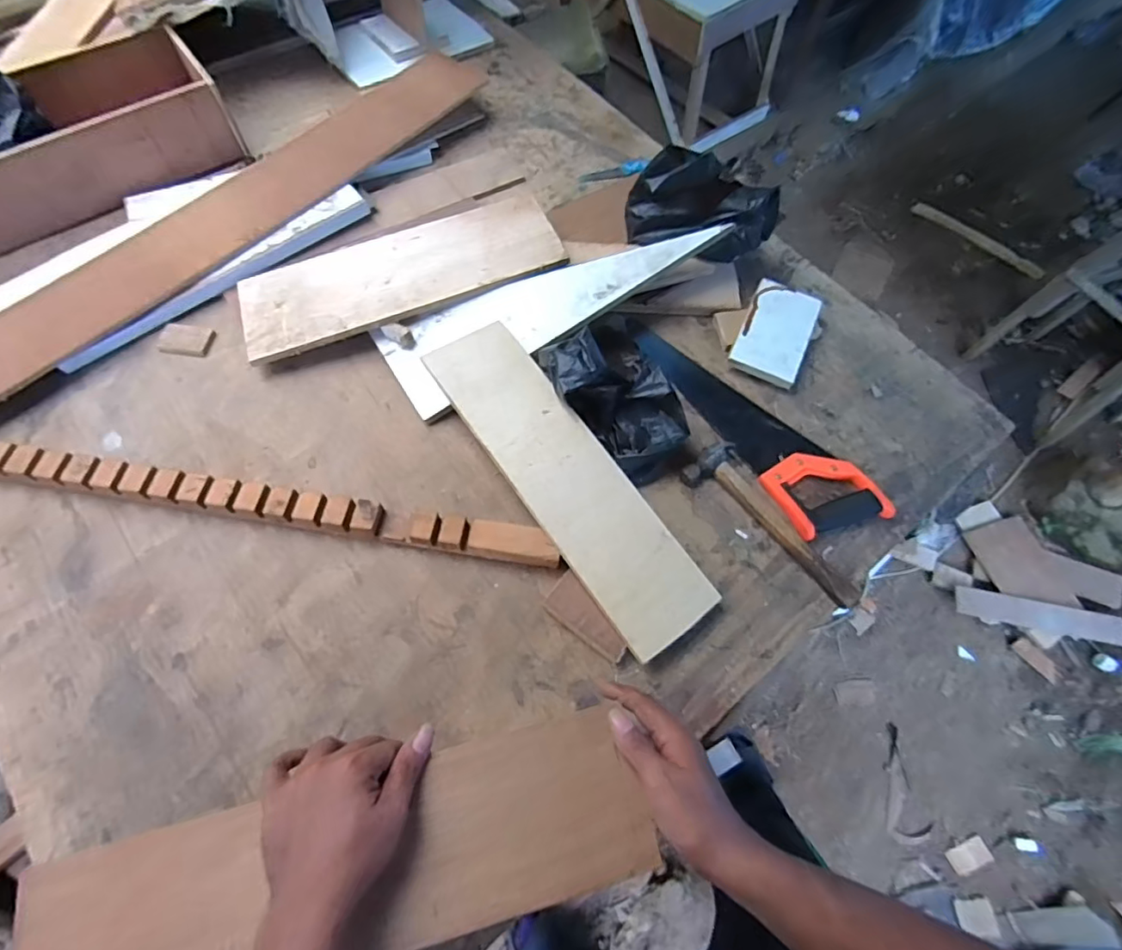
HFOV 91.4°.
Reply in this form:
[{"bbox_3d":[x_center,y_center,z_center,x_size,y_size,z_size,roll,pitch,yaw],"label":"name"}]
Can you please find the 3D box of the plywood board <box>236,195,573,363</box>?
[{"bbox_3d":[-0.232,-0.297,0.800,0.457,0.012,0.167,-20,63,-7],"label":"plywood board"}]

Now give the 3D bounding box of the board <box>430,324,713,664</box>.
[{"bbox_3d":[0.007,-0.002,0.667,0.125,0.007,0.449,-32,76,-21],"label":"board"}]

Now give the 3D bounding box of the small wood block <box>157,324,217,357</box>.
[{"bbox_3d":[-0.530,-0.191,0.774,0.067,0.011,0.046,6,64,0],"label":"small wood block"}]

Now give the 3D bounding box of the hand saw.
[{"bbox_3d":[0.259,-0.089,0.756,0.114,0.025,0.407,-28,69,-15],"label":"hand saw"}]

